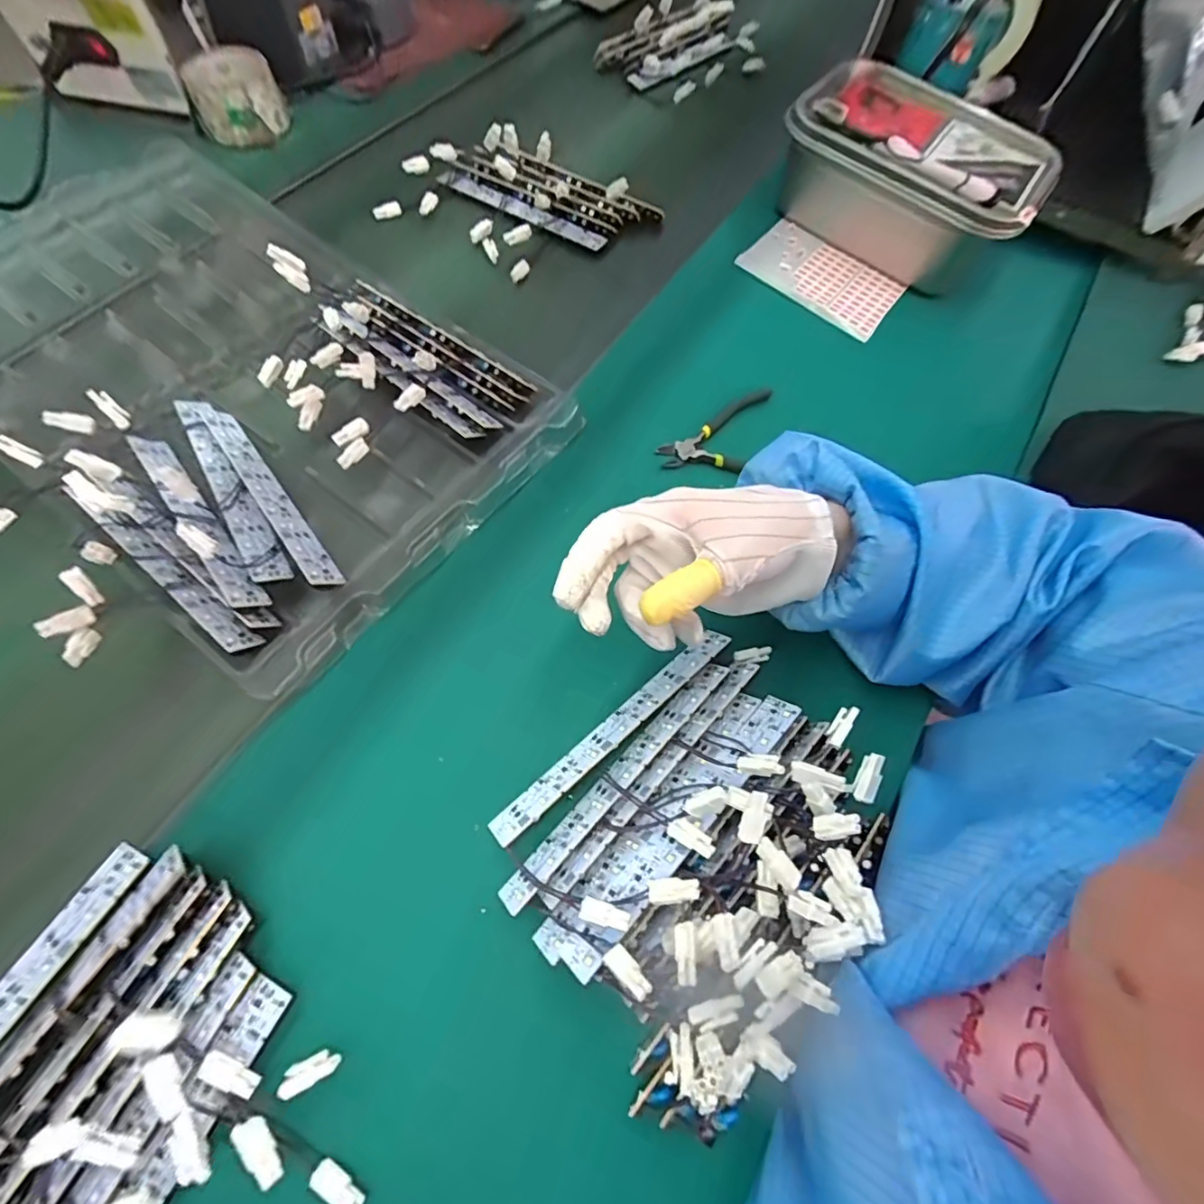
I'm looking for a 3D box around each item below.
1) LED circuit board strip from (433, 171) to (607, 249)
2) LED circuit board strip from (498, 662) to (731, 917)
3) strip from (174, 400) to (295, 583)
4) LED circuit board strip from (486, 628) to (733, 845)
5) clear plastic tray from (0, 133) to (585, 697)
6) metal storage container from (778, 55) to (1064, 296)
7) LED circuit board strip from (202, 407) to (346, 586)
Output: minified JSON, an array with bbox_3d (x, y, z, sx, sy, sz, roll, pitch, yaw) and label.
[{"bbox_3d":[-0.082,-0.400,0.569,0.182,0.010,0.025,28,67,9],"label":"LED circuit board strip"},{"bbox_3d":[0.012,0.106,0.343,0.190,0.022,0.004,-44,119,-20],"label":"LED circuit board strip"},{"bbox_3d":[-0.267,-0.086,0.401,0.025,0.009,0.186,-21,64,-34],"label":"strip"},{"bbox_3d":[0.009,0.079,0.356,0.189,0.004,0.024,-39,33,-20],"label":"LED circuit board strip"},{"bbox_3d":[-0.314,-0.199,0.446,0.529,0.056,0.311,36,69,12],"label":"clear plastic tray"},{"bbox_3d":[0.307,-0.423,0.561,0.240,0.090,0.158,28,67,9],"label":"metal storage container"},{"bbox_3d":[-0.239,-0.078,0.398,0.189,0.004,0.023,47,36,18],"label":"LED circuit board strip"}]

